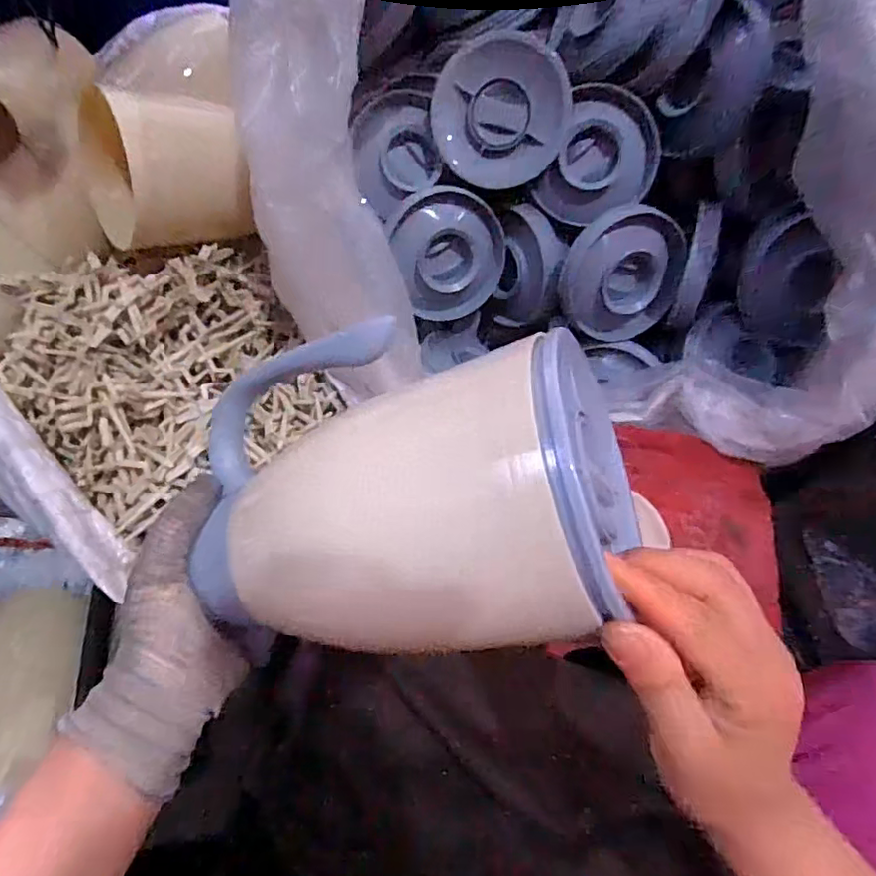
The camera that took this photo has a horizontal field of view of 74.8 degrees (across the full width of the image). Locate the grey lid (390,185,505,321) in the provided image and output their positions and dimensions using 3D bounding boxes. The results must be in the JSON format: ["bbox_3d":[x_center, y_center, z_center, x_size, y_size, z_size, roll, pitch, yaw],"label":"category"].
[{"bbox_3d":[0.011,-0.201,0.630,0.131,0.136,0.031,-22,27,-7],"label":"grey lid"}]

